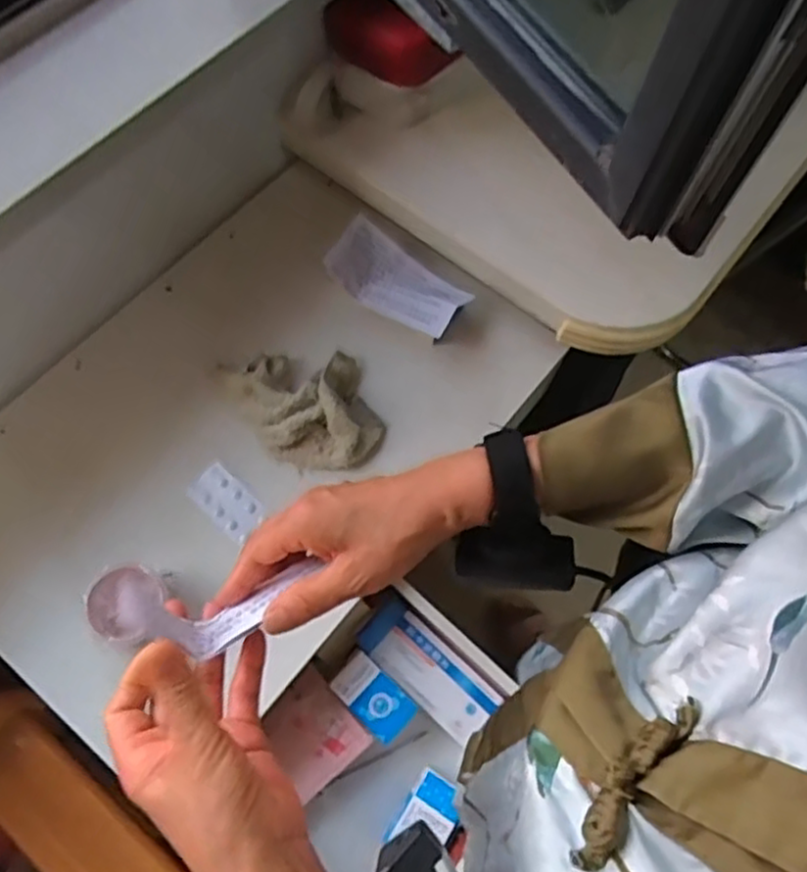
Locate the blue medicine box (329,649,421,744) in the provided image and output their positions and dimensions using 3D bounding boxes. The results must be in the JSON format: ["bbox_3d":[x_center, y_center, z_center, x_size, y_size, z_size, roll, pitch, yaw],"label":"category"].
[{"bbox_3d":[-0.028,0.251,0.674,0.079,0.019,0.046,38,70,15],"label":"blue medicine box"}]

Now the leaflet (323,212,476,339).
[{"bbox_3d":[-0.007,-0.167,0.753,0.153,0.034,0.075,34,69,13],"label":"leaflet"}]

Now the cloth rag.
[{"bbox_3d":[-0.103,-0.033,0.701,0.138,0.042,0.150,-21,68,-11],"label":"cloth rag"}]

